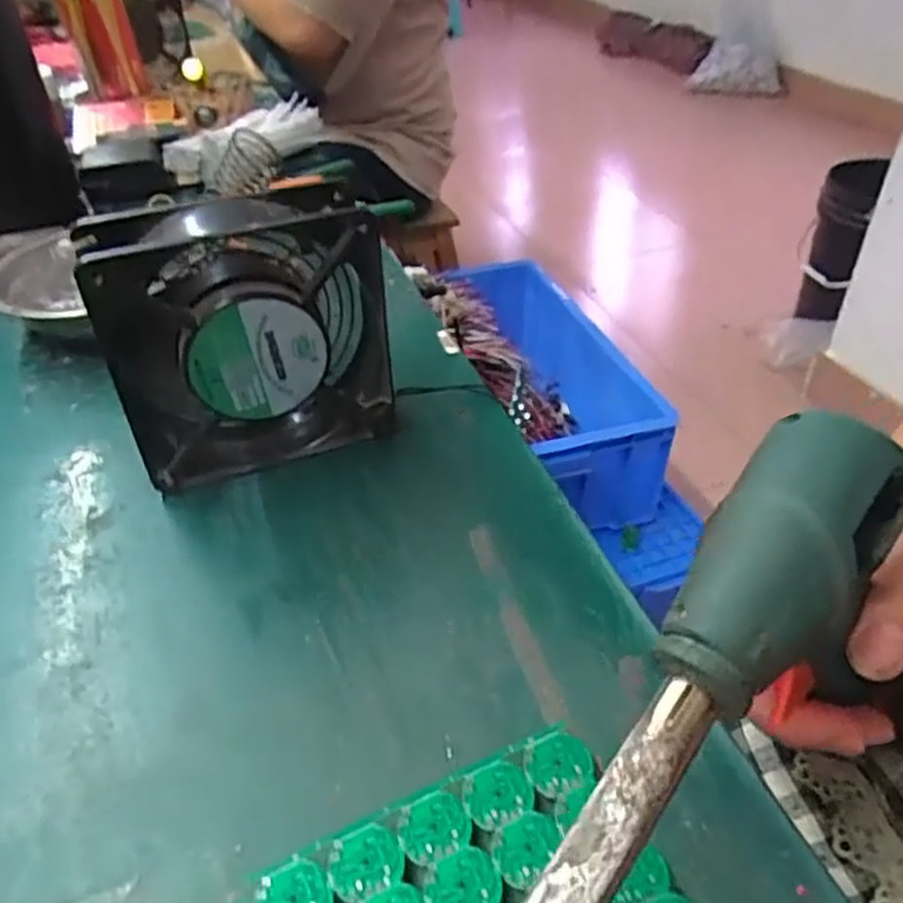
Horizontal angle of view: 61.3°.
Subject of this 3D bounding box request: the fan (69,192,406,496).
[{"bbox_3d":[-0.091,-0.048,0.344,0.116,0.124,0.044,-19,41,-21],"label":"fan"}]

